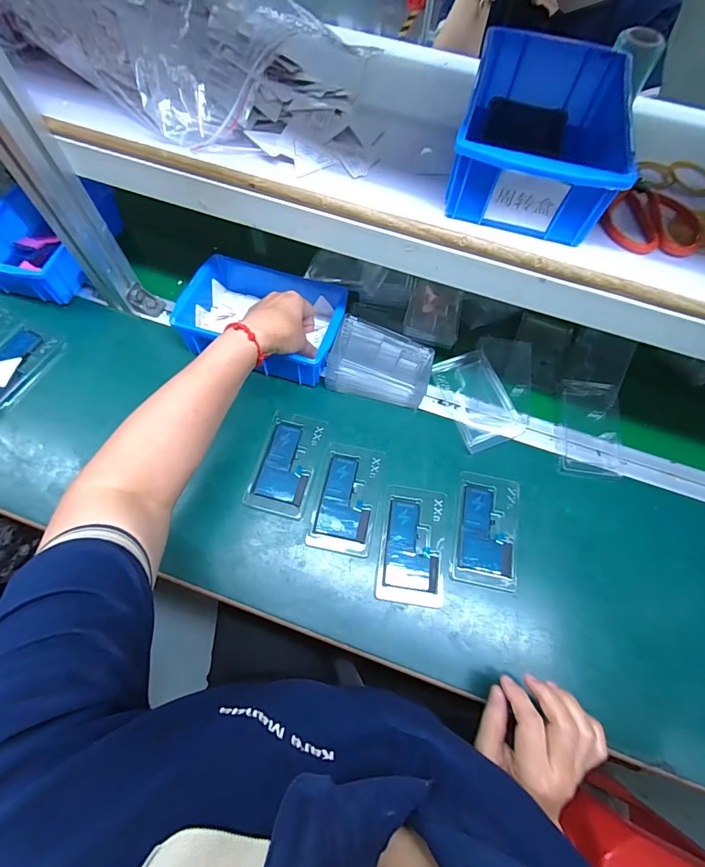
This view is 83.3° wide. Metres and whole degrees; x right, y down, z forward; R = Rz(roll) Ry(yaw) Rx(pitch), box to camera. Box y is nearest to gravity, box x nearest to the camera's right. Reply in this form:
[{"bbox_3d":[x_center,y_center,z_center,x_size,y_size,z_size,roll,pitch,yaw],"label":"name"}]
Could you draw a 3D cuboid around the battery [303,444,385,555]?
[{"bbox_3d":[-0.007,0.075,0.474,0.071,0.010,0.127,11,65,1],"label":"battery"}]

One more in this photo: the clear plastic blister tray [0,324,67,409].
[{"bbox_3d":[-0.451,-0.092,0.524,0.088,0.011,0.116,21,66,6],"label":"clear plastic blister tray"}]

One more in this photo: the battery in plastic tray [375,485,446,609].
[{"bbox_3d":[0.069,0.125,0.452,0.073,0.011,0.127,8,65,0],"label":"battery in plastic tray"}]

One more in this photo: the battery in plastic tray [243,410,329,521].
[{"bbox_3d":[-0.080,0.034,0.487,0.072,0.005,0.129,14,65,3],"label":"battery in plastic tray"}]

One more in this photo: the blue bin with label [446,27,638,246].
[{"bbox_3d":[0.165,-0.267,0.355,0.128,0.066,0.197,16,65,4],"label":"blue bin with label"}]

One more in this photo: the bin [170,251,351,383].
[{"bbox_3d":[-0.115,-0.160,0.535,0.201,0.060,0.149,15,72,4],"label":"bin"}]

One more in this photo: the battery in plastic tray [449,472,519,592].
[{"bbox_3d":[0.157,0.111,0.463,0.072,0.009,0.127,11,65,1],"label":"battery in plastic tray"}]

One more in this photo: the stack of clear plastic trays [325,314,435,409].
[{"bbox_3d":[0.037,-0.093,0.523,0.132,0.046,0.091,14,69,4],"label":"stack of clear plastic trays"}]

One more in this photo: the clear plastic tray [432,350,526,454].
[{"bbox_3d":[0.164,-0.049,0.525,0.078,0.015,0.135,-19,68,-12],"label":"clear plastic tray"}]

